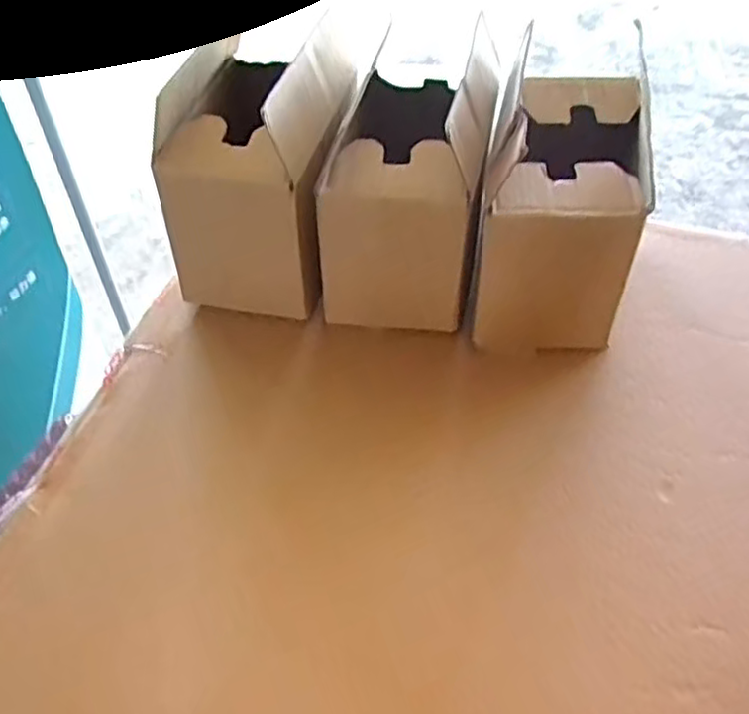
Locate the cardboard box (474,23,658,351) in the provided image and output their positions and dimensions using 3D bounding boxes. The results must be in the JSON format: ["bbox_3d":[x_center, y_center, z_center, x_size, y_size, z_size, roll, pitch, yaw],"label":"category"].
[{"bbox_3d":[0.174,-0.144,0.683,0.129,0.197,0.224,8,48,7],"label":"cardboard box"}]

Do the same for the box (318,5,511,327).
[{"bbox_3d":[0.036,-0.156,0.679,0.139,0.218,0.188,7,48,7],"label":"box"}]

